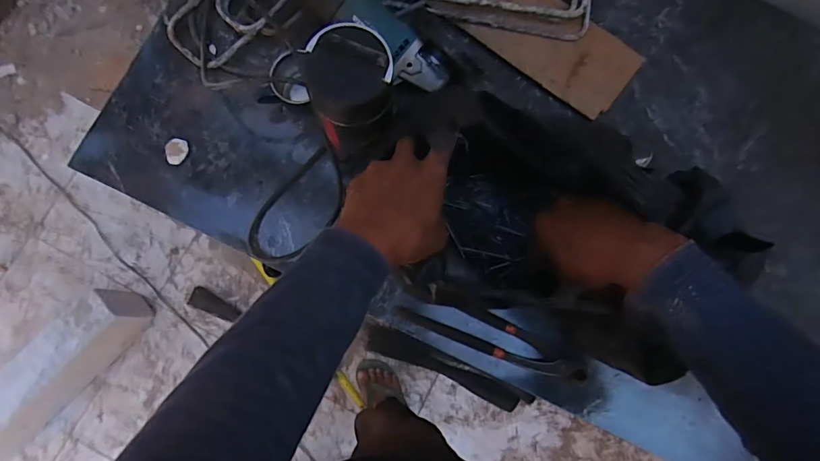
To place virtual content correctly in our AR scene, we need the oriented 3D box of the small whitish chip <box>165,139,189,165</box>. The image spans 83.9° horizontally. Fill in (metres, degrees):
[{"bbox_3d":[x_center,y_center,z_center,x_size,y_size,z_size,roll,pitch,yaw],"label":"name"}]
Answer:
[{"bbox_3d":[-0.284,-0.096,0.557,0.023,0.011,0.032,6,82,-2],"label":"small whitish chip"}]

